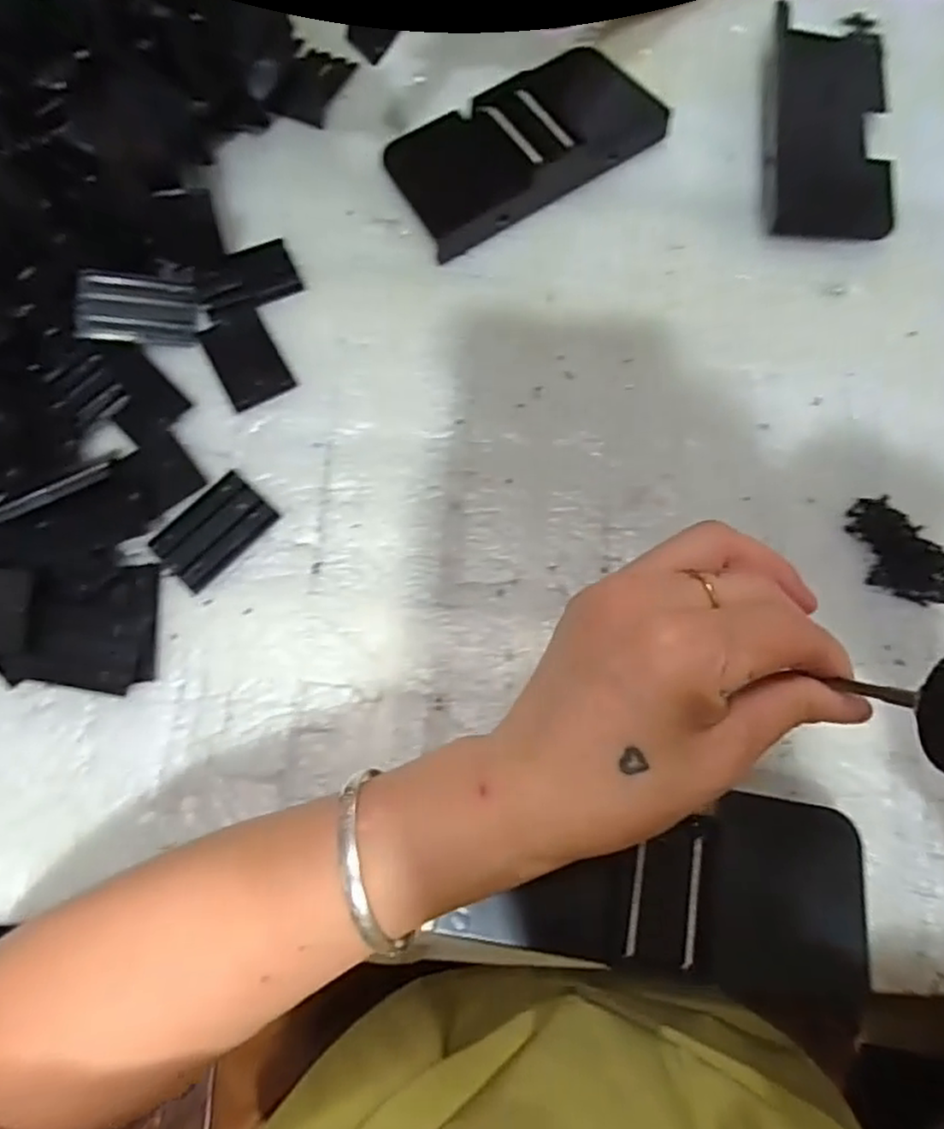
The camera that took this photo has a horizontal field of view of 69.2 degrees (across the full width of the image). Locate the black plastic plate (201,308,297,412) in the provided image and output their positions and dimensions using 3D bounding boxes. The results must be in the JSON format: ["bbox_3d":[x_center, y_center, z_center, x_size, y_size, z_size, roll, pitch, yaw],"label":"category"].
[{"bbox_3d":[-0.117,-0.109,0.357,0.032,0.004,0.054,-26,75,-10],"label":"black plastic plate"}]

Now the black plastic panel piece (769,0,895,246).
[{"bbox_3d":[0.212,-0.265,0.408,0.074,0.015,0.171,9,72,1],"label":"black plastic panel piece"}]

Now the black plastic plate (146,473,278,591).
[{"bbox_3d":[-0.123,-0.017,0.326,0.033,0.005,0.052,42,76,11],"label":"black plastic plate"}]

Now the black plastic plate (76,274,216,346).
[{"bbox_3d":[-0.171,-0.133,0.357,0.063,0.004,0.036,0,81,-17],"label":"black plastic plate"}]

